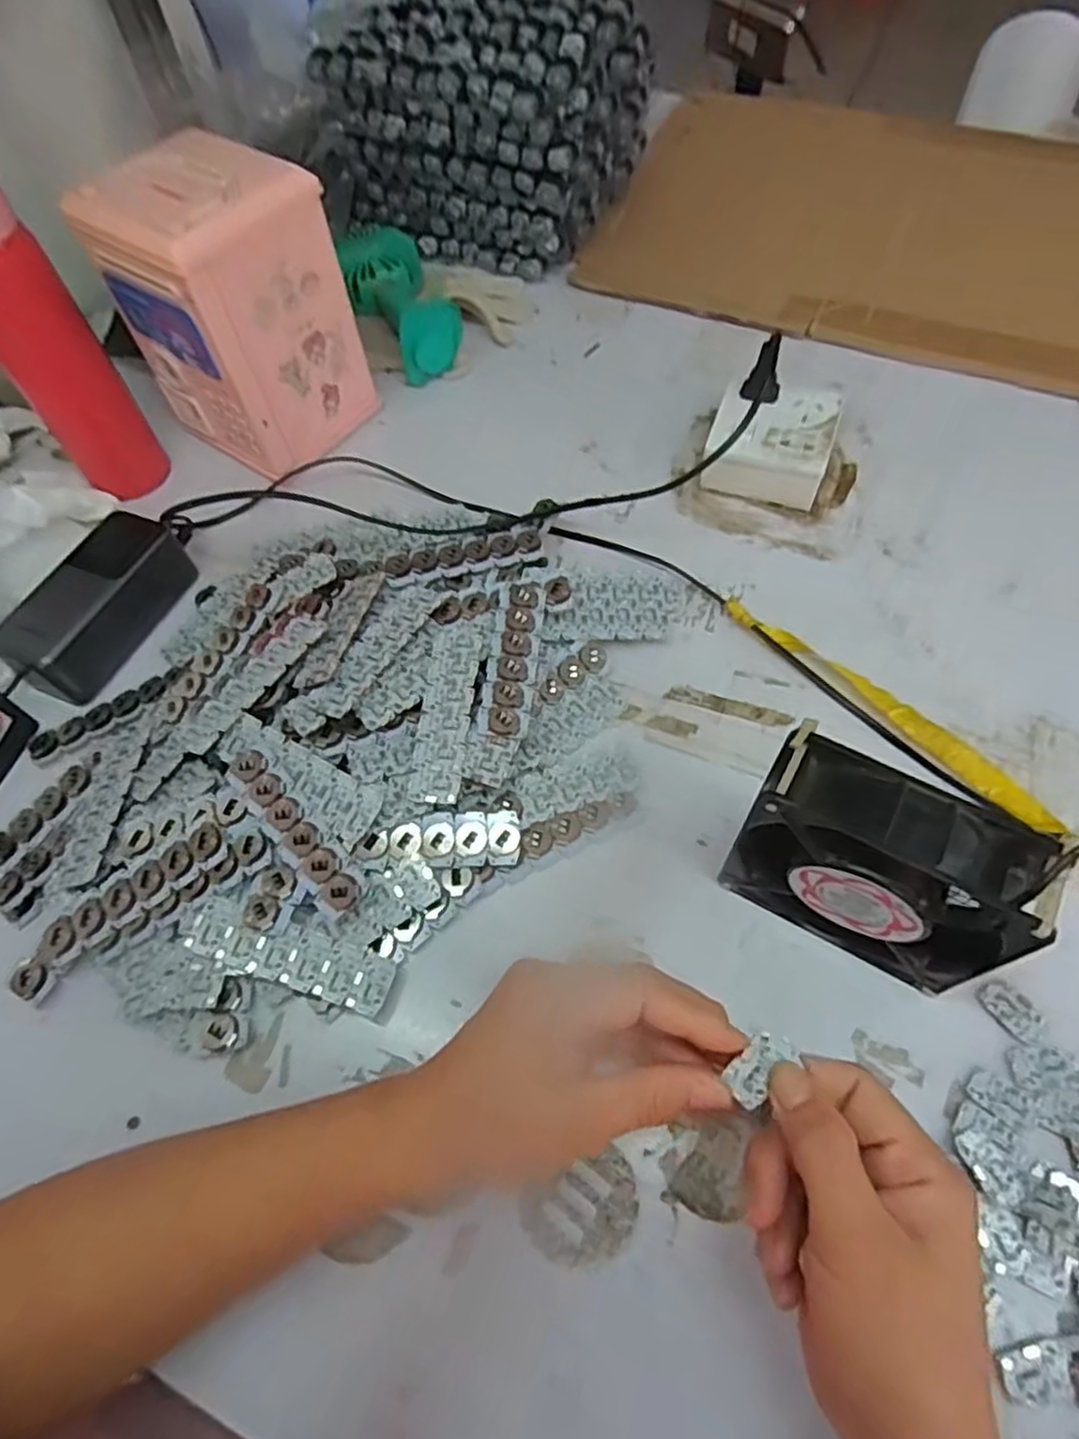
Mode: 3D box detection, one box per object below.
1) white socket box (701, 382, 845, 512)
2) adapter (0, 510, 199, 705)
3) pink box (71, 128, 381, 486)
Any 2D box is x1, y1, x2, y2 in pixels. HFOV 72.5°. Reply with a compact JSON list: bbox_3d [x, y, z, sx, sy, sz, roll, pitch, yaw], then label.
[{"bbox_3d":[0.175,-0.210,0.557,0.087,0.046,0.092,17,63,13],"label":"white socket box"},{"bbox_3d":[-0.306,-0.083,0.507,0.056,0.044,0.131,21,64,15],"label":"adapter"},{"bbox_3d":[-0.222,-0.300,0.552,0.117,0.179,0.125,35,69,21],"label":"pink box"}]

